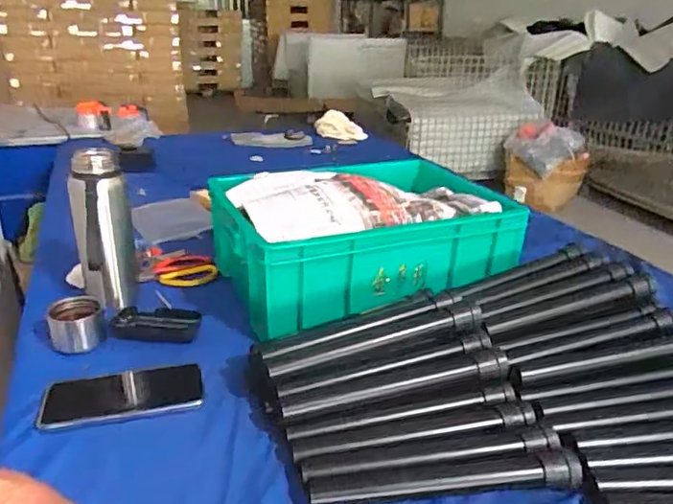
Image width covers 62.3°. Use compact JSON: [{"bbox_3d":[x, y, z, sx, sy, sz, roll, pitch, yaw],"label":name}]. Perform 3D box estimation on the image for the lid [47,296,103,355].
[{"bbox_3d":[-0.320,0.093,0.688,0.062,0.055,0.051,-10,25,-25],"label":"lid"}]

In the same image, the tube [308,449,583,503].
[{"bbox_3d":[0.097,0.202,0.495,0.238,0.032,0.026,-1,23,-5],"label":"tube"}]

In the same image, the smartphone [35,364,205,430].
[{"bbox_3d":[-0.235,0.155,0.613,0.165,0.012,0.087,-5,24,-15],"label":"smartphone"}]

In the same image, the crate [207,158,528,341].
[{"bbox_3d":[0.041,-0.034,0.867,0.426,0.143,0.306,-8,25,-22],"label":"crate"}]

